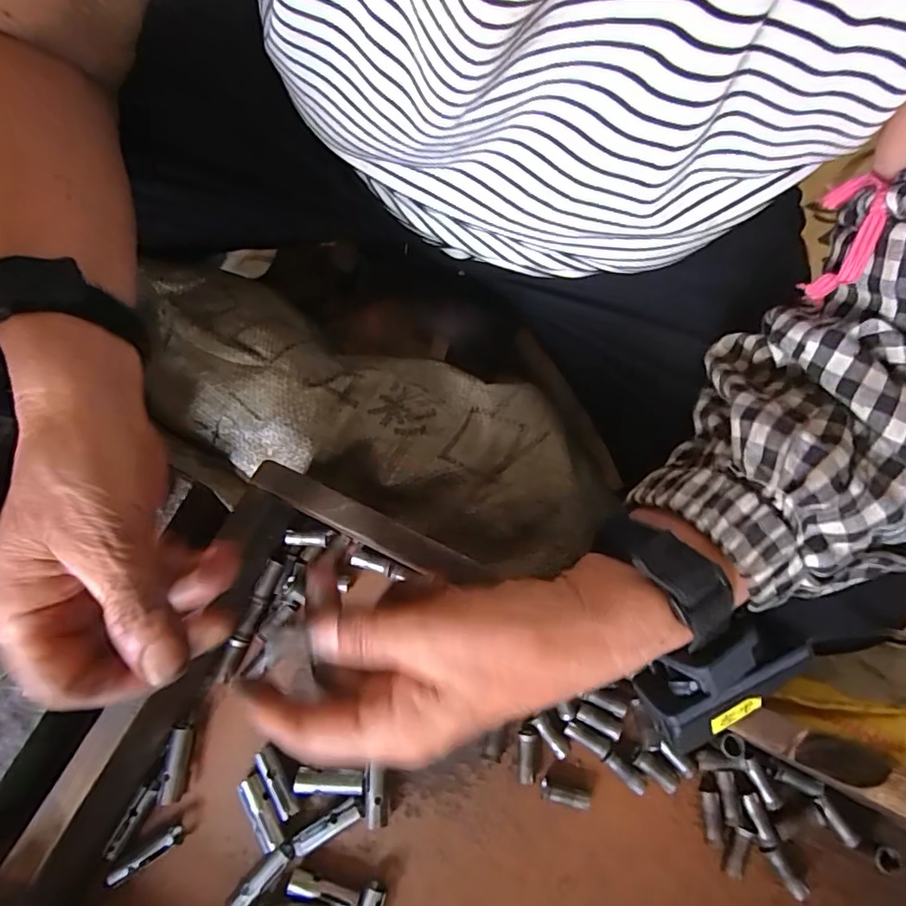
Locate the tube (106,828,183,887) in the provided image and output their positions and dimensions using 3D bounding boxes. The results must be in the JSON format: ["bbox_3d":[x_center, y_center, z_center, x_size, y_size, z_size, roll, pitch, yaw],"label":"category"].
[{"bbox_3d":[-0.162,0.213,0.284,0.038,0.013,0.009,-32,74,-10],"label":"tube"}]

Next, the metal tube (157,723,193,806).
[{"bbox_3d":[-0.154,0.172,0.299,0.013,0.012,0.038,4,72,1],"label":"metal tube"}]

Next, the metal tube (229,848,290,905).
[{"bbox_3d":[-0.100,0.223,0.280,0.010,0.010,0.037,40,76,12],"label":"metal tube"}]

